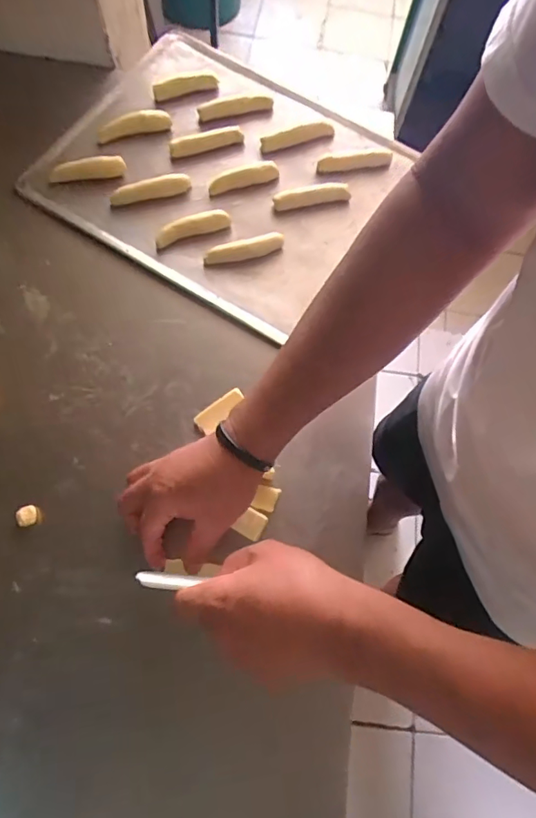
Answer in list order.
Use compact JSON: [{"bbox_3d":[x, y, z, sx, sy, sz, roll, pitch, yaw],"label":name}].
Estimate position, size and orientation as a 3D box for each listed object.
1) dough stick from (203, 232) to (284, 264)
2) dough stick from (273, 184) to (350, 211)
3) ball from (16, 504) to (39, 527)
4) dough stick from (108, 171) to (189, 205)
[{"bbox_3d":[-0.027,-0.185,0.585,0.093,0.008,0.023,-14,73,-7],"label":"dough stick"},{"bbox_3d":[0.052,-0.259,0.616,0.091,0.008,0.021,-12,72,-6],"label":"dough stick"},{"bbox_3d":[-0.230,0.103,0.488,0.017,0.017,0.020,-6,72,-4],"label":"ball"},{"bbox_3d":[-0.142,-0.265,0.612,0.095,0.013,0.020,-13,73,-7],"label":"dough stick"}]

